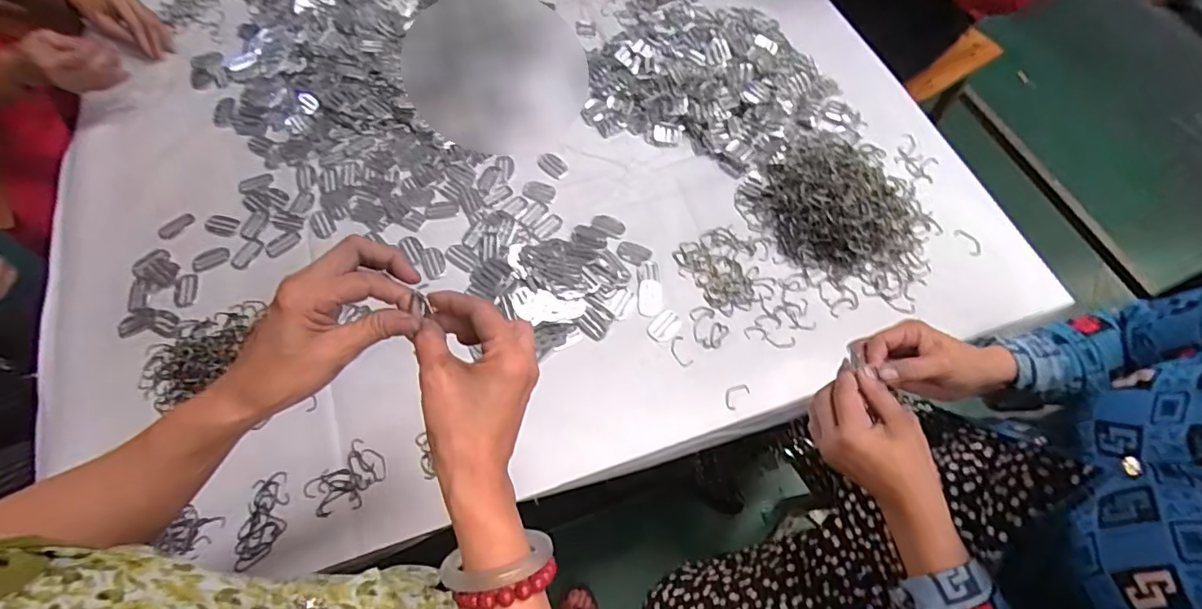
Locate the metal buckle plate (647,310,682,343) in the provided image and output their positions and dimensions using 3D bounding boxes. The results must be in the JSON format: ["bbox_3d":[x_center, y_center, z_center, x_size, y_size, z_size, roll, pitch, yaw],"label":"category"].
[{"bbox_3d":[0.081,0.028,0.690,0.047,0.004,0.033,-39,71,-18],"label":"metal buckle plate"}]

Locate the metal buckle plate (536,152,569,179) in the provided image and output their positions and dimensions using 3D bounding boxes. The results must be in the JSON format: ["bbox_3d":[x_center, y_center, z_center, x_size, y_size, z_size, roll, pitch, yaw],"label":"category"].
[{"bbox_3d":[-0.072,-0.207,0.807,0.032,0.008,0.053,-36,70,-17],"label":"metal buckle plate"}]

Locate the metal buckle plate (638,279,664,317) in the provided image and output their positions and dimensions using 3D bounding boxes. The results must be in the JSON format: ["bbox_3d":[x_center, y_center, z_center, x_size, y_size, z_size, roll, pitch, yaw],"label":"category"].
[{"bbox_3d":[0.066,-0.009,0.713,0.033,0.005,0.054,2,64,0],"label":"metal buckle plate"}]

